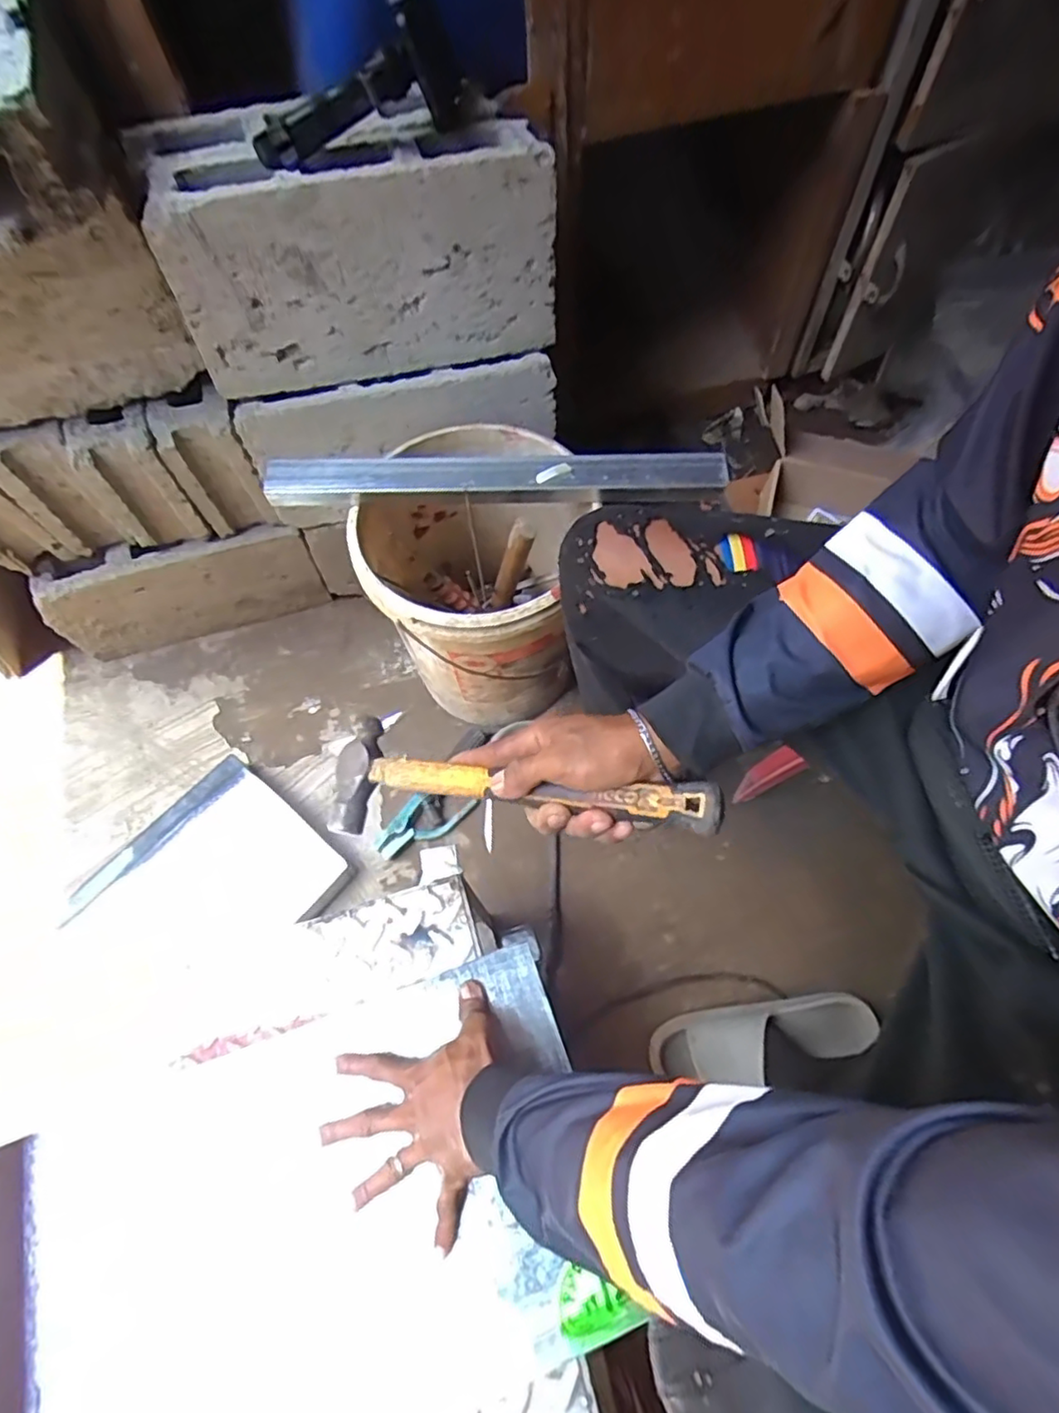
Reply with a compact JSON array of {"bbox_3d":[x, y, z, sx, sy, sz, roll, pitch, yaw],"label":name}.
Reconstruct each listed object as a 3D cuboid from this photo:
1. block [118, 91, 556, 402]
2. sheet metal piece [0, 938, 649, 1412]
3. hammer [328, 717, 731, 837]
[{"bbox_3d":[-0.192,-0.519,0.715,0.397,0.227,0.189,-17,66,-7],"label":"block"},{"bbox_3d":[-0.185,0.406,0.477,0.478,0.035,0.279,-19,65,-5],"label":"sheet metal piece"},{"bbox_3d":[-0.017,0.062,0.460,0.305,0.023,0.090,2,63,26],"label":"hammer"}]

